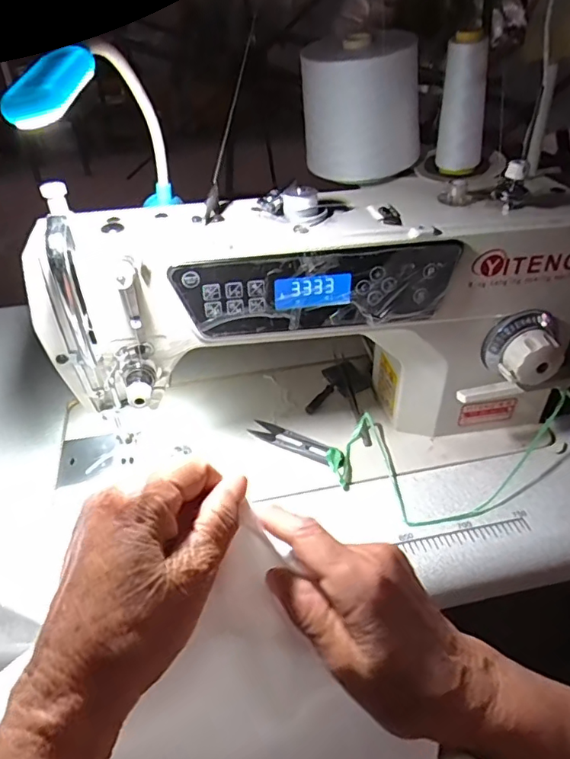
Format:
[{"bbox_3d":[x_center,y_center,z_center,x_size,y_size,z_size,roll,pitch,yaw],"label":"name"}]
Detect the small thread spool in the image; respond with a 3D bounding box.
[{"bbox_3d":[0.222,-0.337,0.659,0.044,0.151,0.046,-1,38,1],"label":"small thread spool"}]

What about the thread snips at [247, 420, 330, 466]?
[{"bbox_3d":[0.006,0.058,0.514,0.091,0.008,0.023,23,44,28],"label":"thread snips"}]

